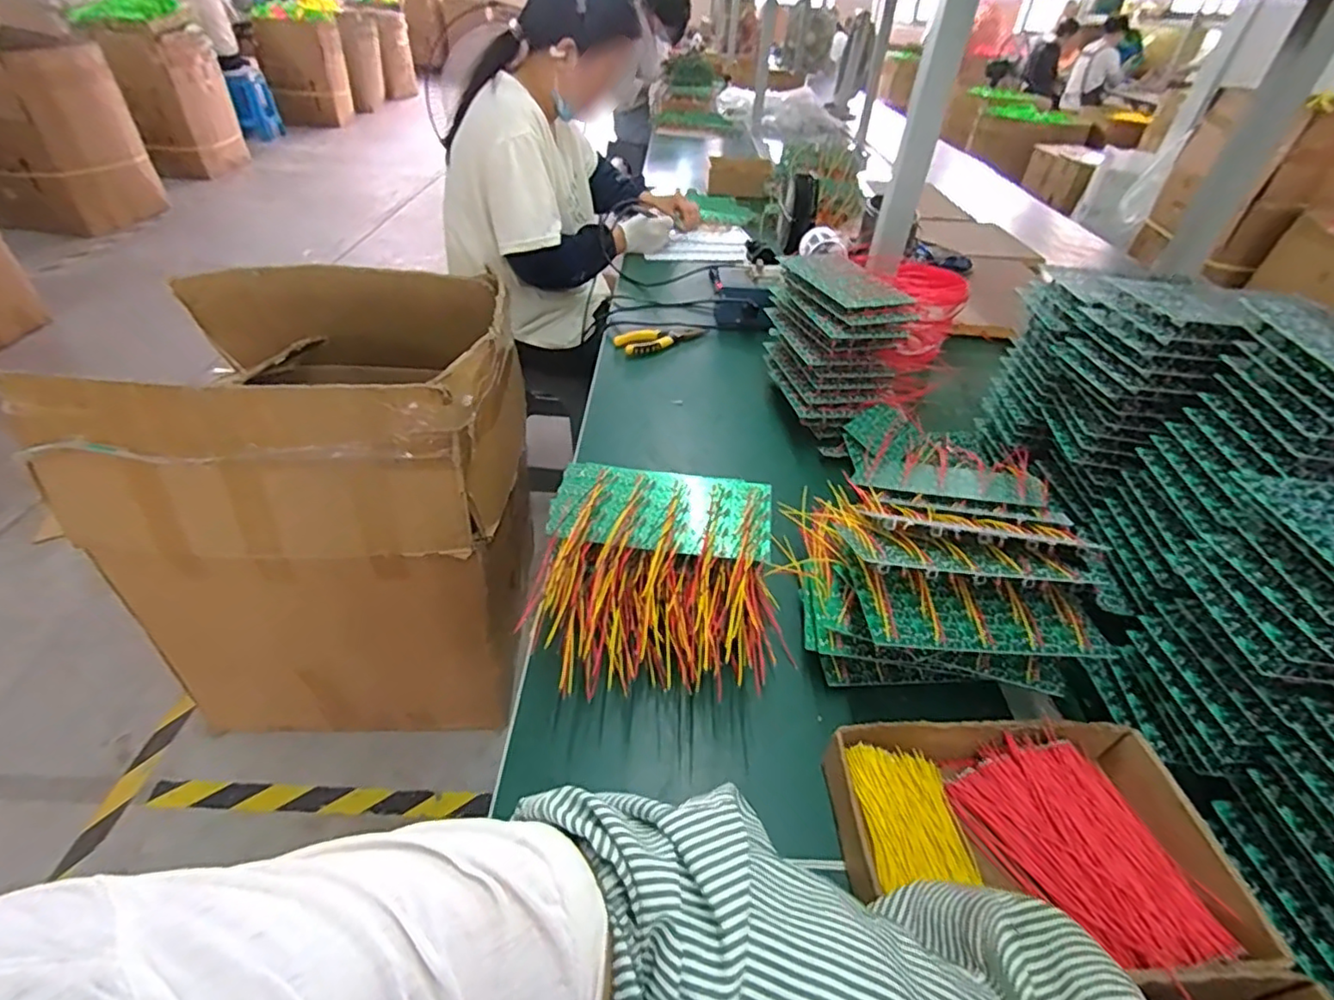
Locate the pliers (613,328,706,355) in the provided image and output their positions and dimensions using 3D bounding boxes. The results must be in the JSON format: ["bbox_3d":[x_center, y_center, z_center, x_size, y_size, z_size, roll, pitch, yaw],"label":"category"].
[{"bbox_3d":[-0.011,-0.252,0.968,0.139,0.020,0.045,-15,44,-22],"label":"pliers"}]

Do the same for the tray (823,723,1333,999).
[{"bbox_3d":[0.244,0.279,0.348,0.245,0.049,0.306,0,40,-7],"label":"tray"}]

